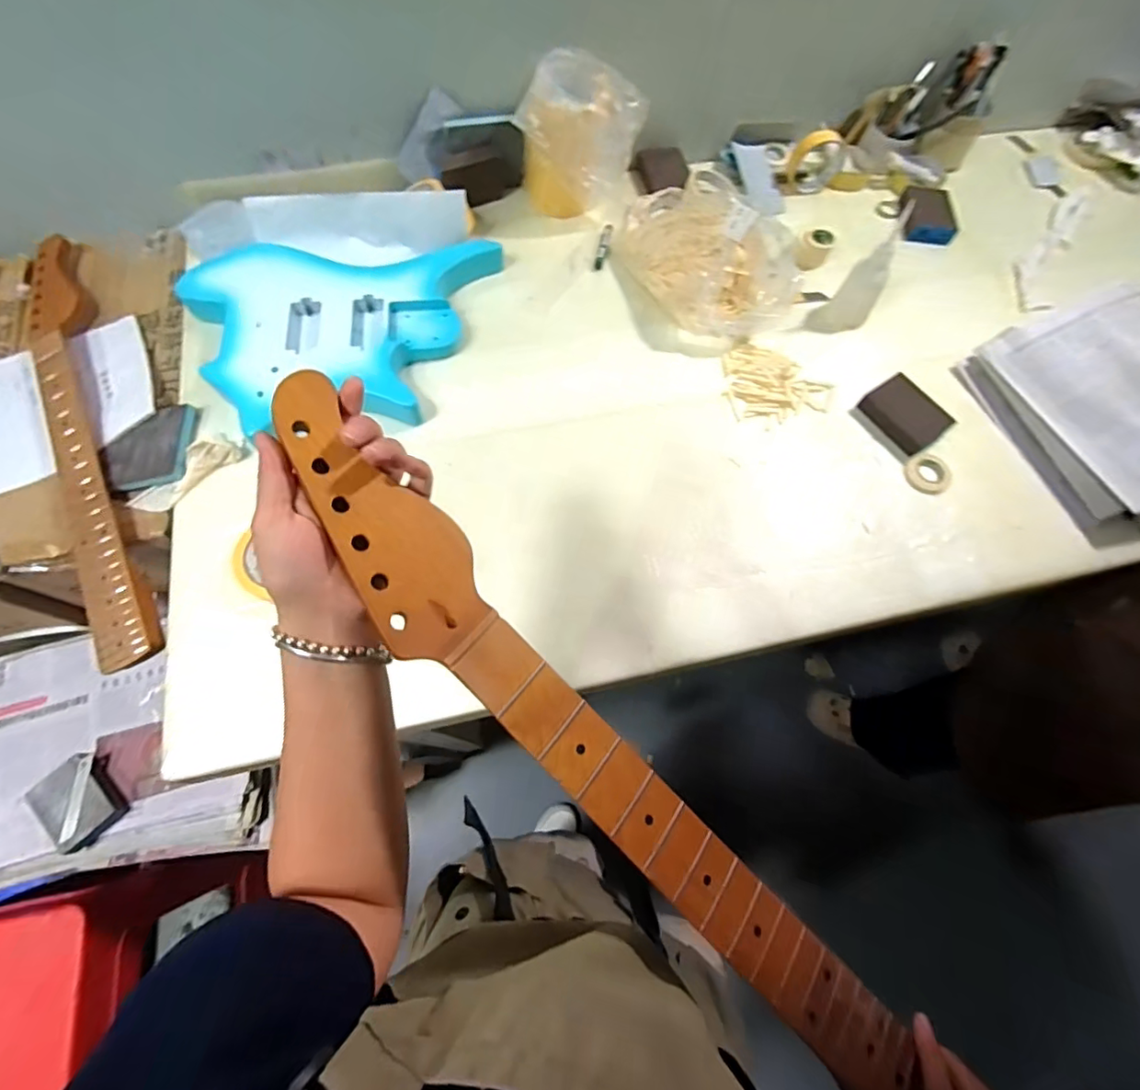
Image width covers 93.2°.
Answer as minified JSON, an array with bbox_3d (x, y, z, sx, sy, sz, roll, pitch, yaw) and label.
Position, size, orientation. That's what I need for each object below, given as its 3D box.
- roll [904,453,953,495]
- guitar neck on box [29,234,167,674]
[{"bbox_3d":[0.444,-0.088,0.666,0.052,0.009,0.055,1,69,-2],"label":"roll"},{"bbox_3d":[-0.595,-0.140,0.650,0.077,0.026,0.612,-23,71,-10],"label":"guitar neck on box"}]

